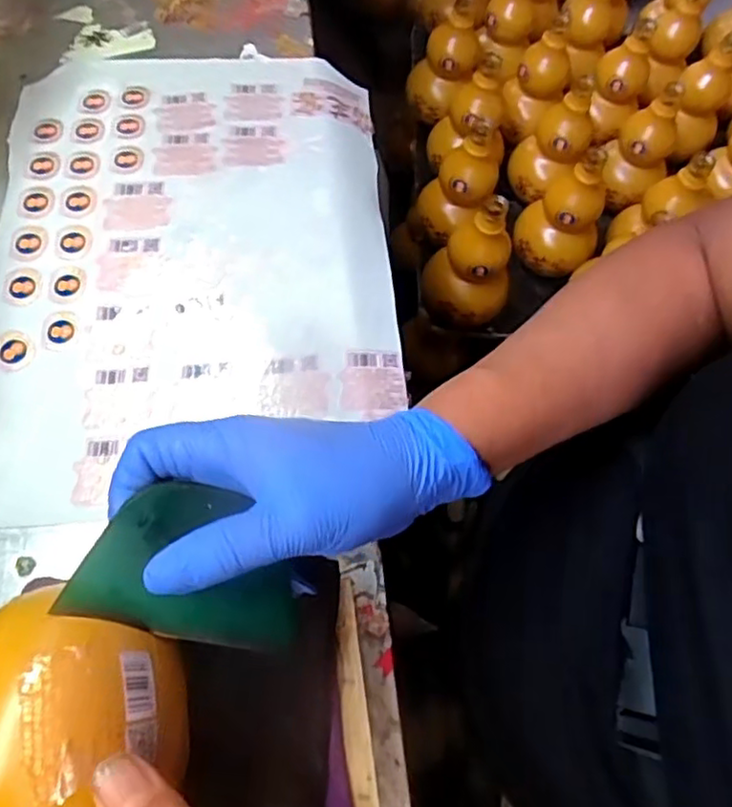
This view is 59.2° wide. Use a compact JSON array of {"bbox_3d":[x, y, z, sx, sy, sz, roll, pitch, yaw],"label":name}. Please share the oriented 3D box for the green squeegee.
[{"bbox_3d":[-0.065,0.064,0.256,0.089,0.010,0.055,22,59,-26],"label":"green squeegee"}]

